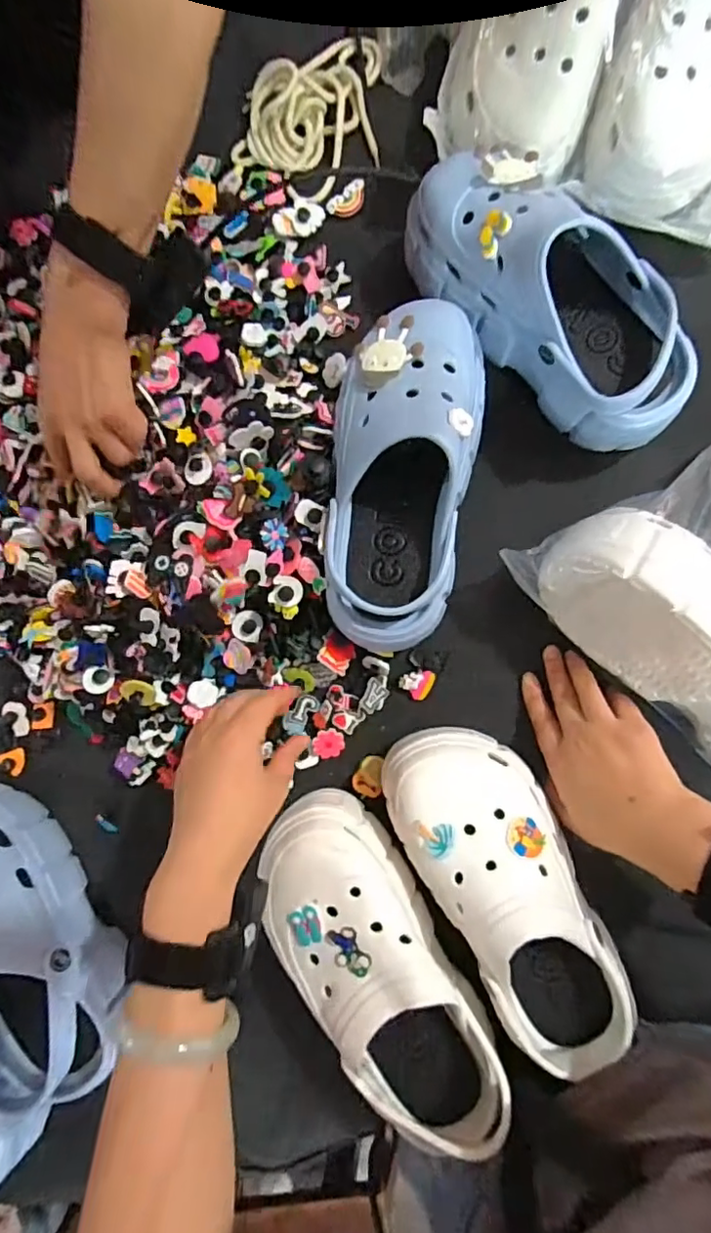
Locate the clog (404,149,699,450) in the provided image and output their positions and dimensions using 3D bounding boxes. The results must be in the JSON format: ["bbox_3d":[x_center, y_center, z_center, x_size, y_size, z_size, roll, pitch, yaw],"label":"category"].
[{"bbox_3d":[0.154,-0.246,0.427,0.109,0.107,0.258,-42,85,0],"label":"clog"}]

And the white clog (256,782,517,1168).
[{"bbox_3d":[0.016,0.254,0.416,0.105,0.098,0.249,-36,85,1],"label":"white clog"}]

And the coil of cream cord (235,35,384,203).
[{"bbox_3d":[-0.030,-0.441,0.487,0.148,0.029,0.109,-37,85,1],"label":"coil of cream cord"}]

